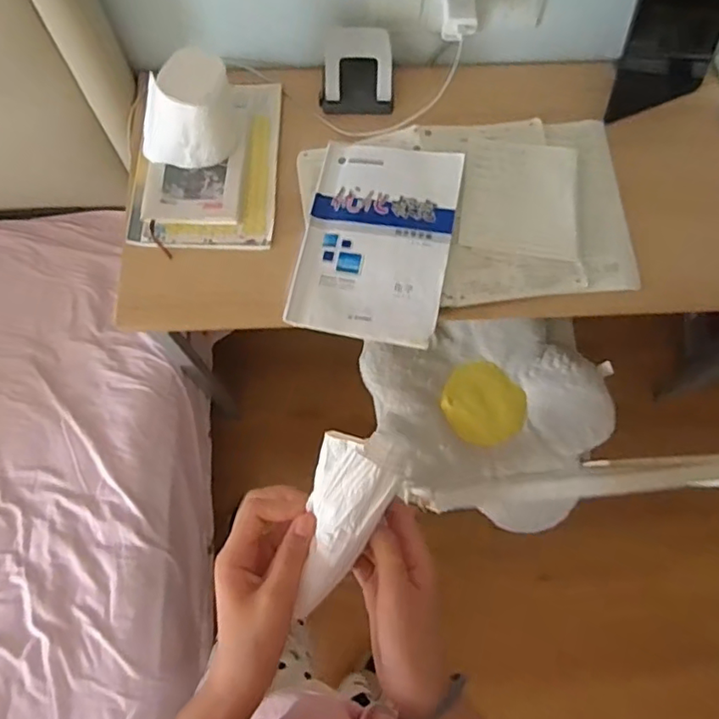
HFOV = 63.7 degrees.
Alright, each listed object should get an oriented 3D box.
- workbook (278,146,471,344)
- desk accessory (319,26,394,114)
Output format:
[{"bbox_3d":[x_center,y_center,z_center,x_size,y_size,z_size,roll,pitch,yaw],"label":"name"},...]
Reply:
[{"bbox_3d":[0.026,-0.179,0.855,0.212,0.014,0.302,10,77,10],"label":"workbook"},{"bbox_3d":[-0.004,-0.458,0.911,0.118,0.084,0.081,1,71,0],"label":"desk accessory"}]

